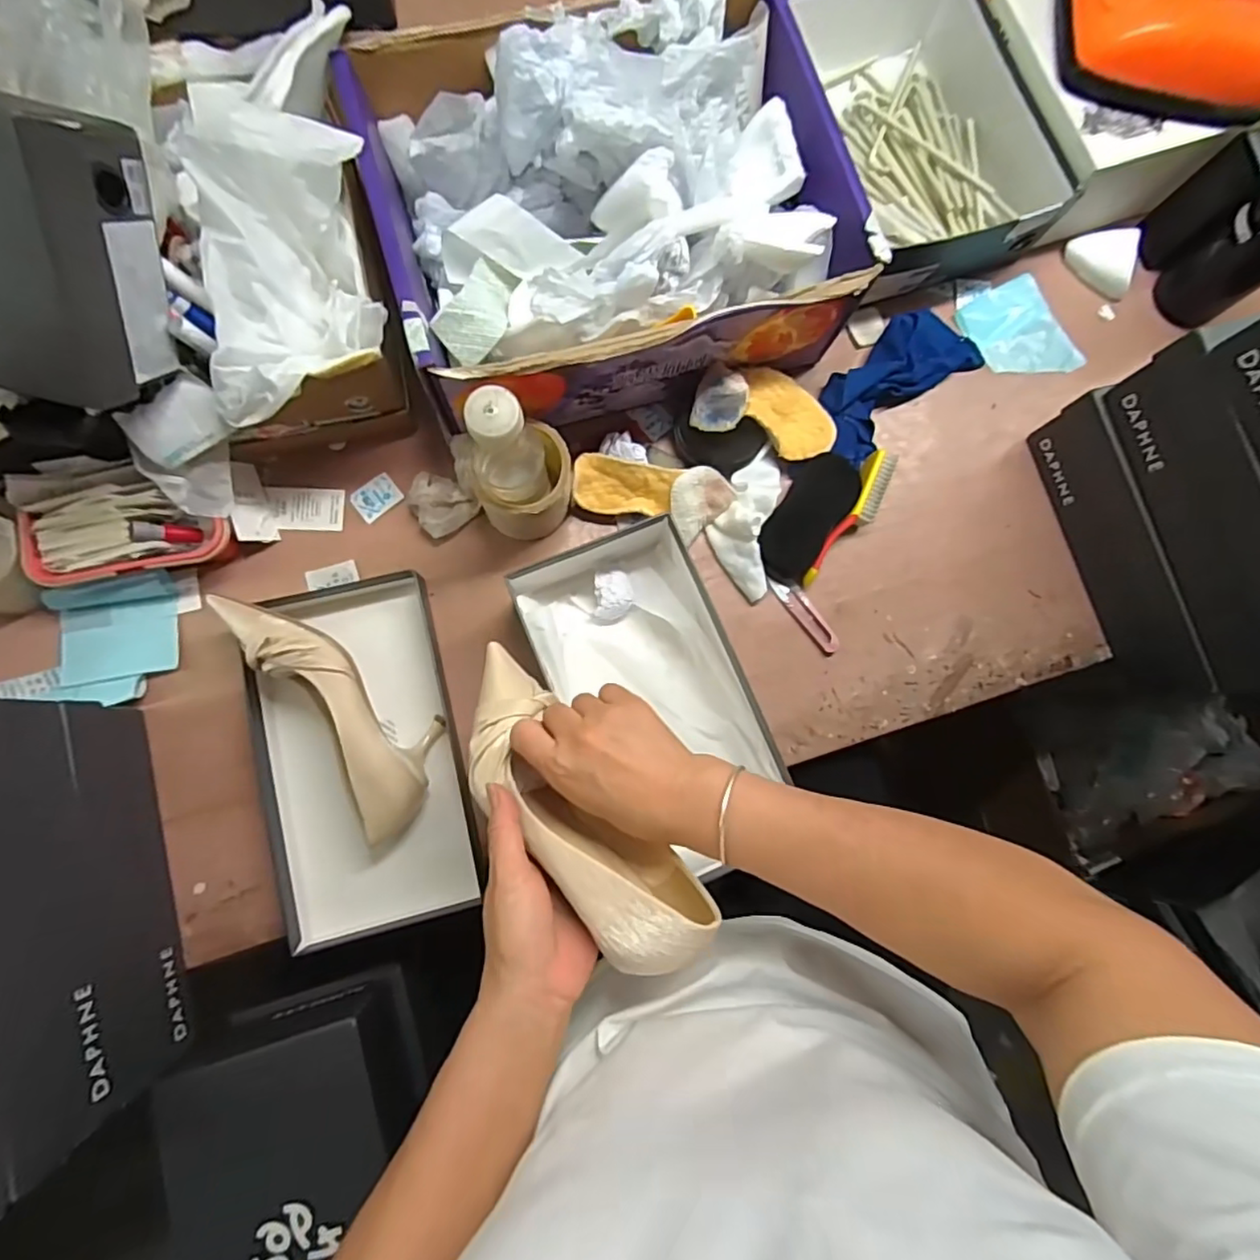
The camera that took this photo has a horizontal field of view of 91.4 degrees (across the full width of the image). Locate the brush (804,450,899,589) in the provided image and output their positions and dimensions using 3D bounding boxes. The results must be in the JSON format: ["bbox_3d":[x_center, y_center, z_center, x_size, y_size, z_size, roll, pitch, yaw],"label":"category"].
[{"bbox_3d":[0.226,-0.110,0.628,0.031,0.038,0.156,31,81,0],"label":"brush"}]

